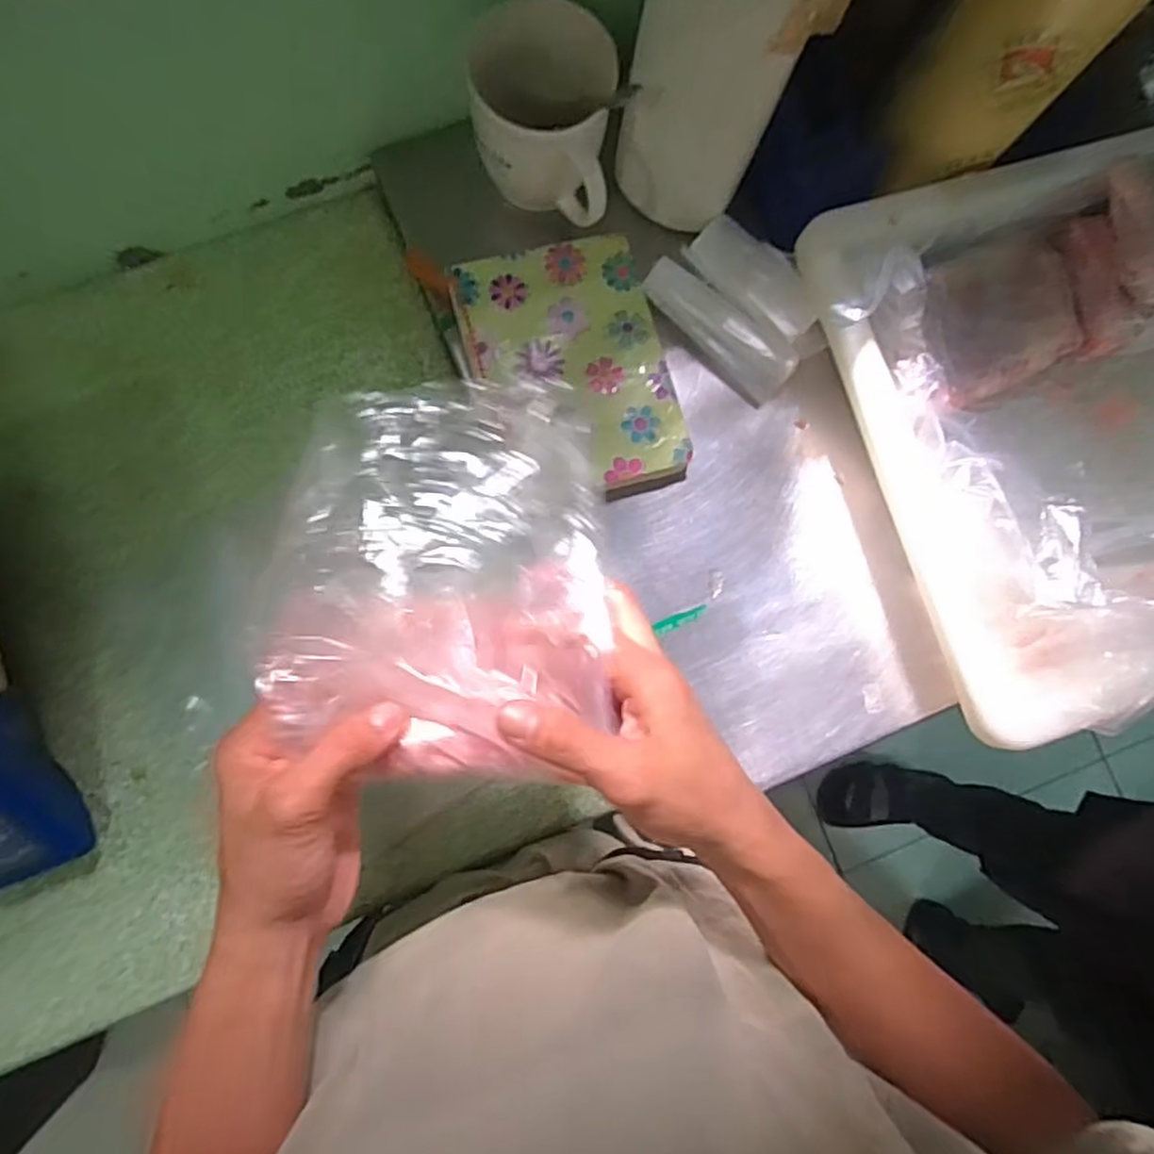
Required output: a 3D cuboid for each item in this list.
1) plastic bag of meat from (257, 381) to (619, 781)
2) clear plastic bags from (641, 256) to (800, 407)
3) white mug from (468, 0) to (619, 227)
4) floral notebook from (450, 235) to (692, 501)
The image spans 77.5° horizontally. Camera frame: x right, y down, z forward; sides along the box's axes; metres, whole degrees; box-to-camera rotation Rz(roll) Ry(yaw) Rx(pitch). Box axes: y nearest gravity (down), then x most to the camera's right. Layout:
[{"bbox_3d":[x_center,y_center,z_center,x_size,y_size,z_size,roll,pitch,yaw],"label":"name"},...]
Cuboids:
[{"bbox_3d":[-0.065,-0.009,0.382,0.159,0.050,0.216,1,65,-1],"label":"plastic bag of meat"},{"bbox_3d":[0.116,-0.204,0.588,0.137,0.032,0.040,41,81,3],"label":"clear plastic bags"},{"bbox_3d":[-0.026,-0.331,0.534,0.098,0.105,0.105,1,81,-4],"label":"white mug"},{"bbox_3d":[-0.004,-0.163,0.576,0.149,0.033,0.204,-14,83,-6],"label":"floral notebook"}]

